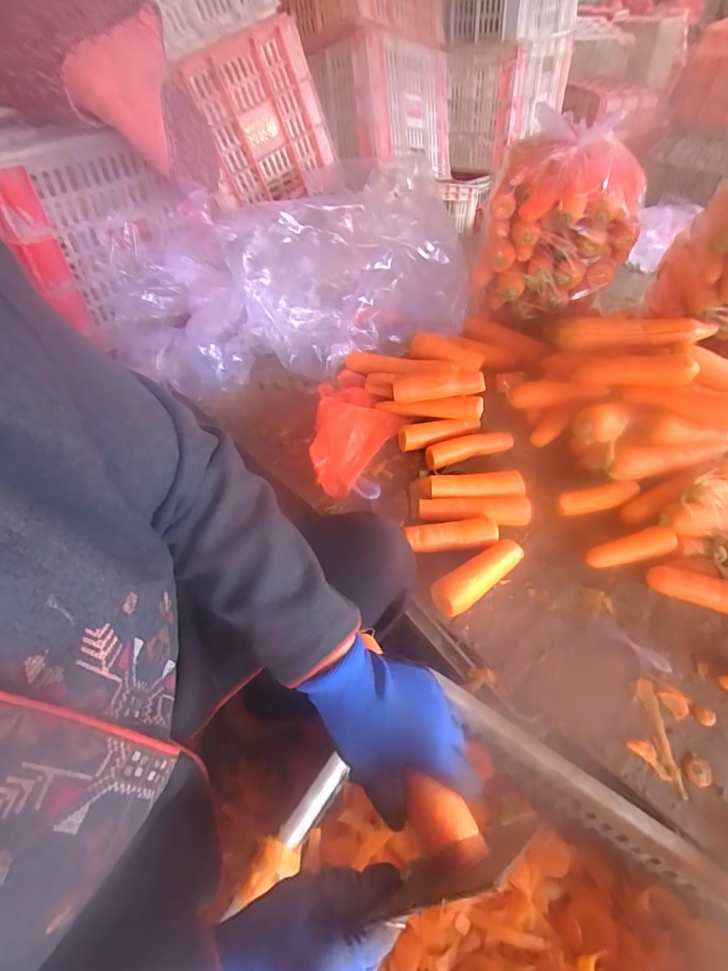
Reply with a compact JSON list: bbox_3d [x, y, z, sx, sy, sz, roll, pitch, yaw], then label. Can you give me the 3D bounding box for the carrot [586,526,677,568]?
[{"bbox_3d":[0.347,0.080,0.615,0.115,0.024,0.036,-10,51,-9],"label":"carrot"}]

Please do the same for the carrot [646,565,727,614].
[{"bbox_3d":[0.430,0.131,0.575,0.152,0.032,0.037,18,52,14],"label":"carrot"}]

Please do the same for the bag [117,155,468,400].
[{"bbox_3d":[-0.106,-0.348,0.817,0.568,0.227,0.240,-15,52,-12],"label":"bag"}]

